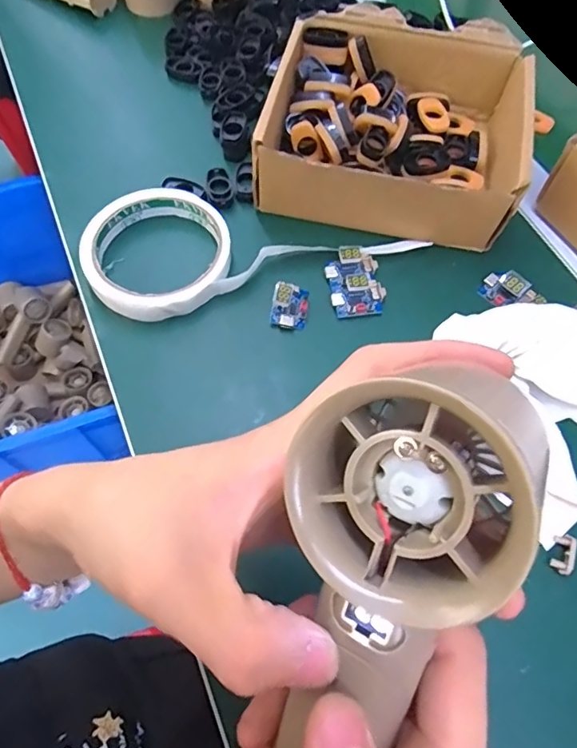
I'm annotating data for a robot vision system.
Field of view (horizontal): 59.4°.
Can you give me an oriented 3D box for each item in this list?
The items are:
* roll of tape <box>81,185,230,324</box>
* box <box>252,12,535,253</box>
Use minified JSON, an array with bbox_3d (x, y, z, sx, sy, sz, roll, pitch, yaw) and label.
[{"bbox_3d":[-0.084,-0.079,0.323,0.089,0.016,0.091,1,63,-2],"label":"roll of tape"},{"bbox_3d":[0.075,-0.169,0.347,0.166,0.055,0.154,17,64,5],"label":"box"}]

